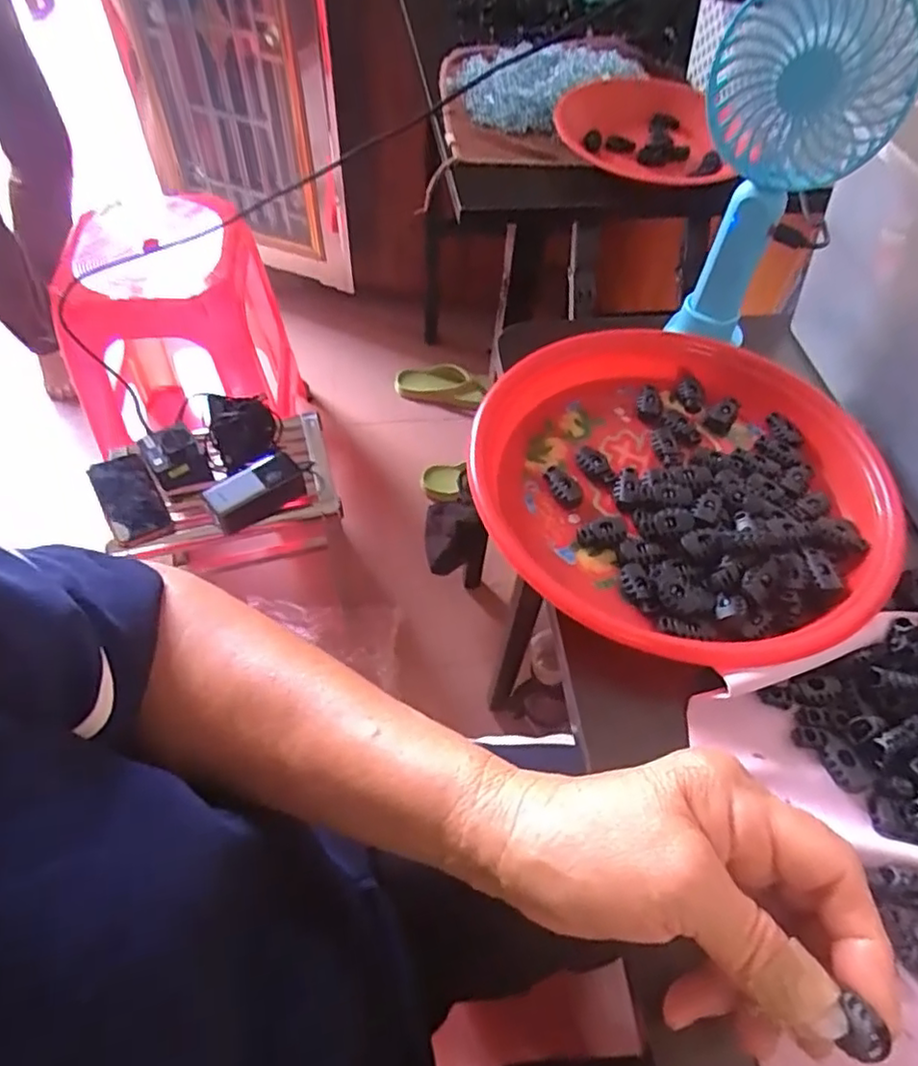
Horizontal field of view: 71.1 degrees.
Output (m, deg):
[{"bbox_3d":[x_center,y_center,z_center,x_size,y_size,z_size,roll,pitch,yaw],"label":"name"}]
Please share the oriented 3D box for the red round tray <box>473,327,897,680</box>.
[{"bbox_3d":[0.125,-0.032,0.372,0.223,0.036,0.232,1,54,-2],"label":"red round tray"}]

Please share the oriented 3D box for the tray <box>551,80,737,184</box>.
[{"bbox_3d":[0.177,-0.406,0.640,0.163,0.036,0.144,2,54,-2],"label":"tray"}]

